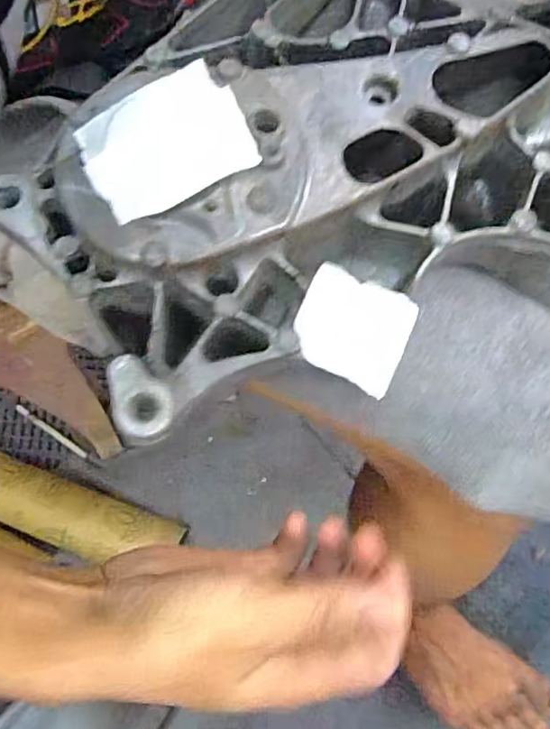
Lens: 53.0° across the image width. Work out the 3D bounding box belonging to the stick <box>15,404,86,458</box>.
[{"bbox_3d":[-0.296,0.087,0.729,0.116,0.006,0.010,34,80,7],"label":"stick"}]

